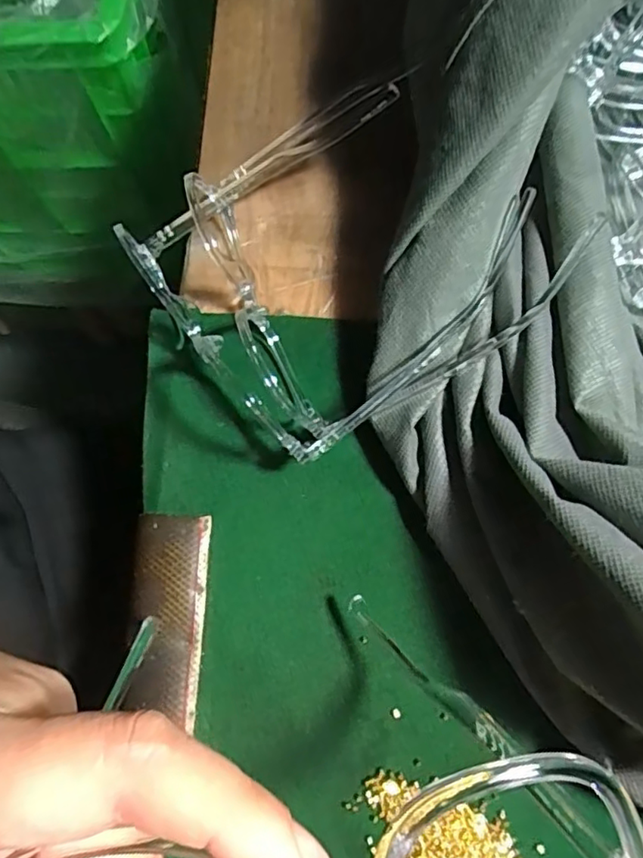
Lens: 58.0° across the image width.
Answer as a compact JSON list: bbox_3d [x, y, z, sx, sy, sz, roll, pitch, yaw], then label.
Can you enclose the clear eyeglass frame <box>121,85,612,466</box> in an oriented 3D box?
[{"bbox_3d":[0.003,-0.079,0.275,0.150,0.060,0.164,-35,78,-7],"label":"clear eyeglass frame"}]

